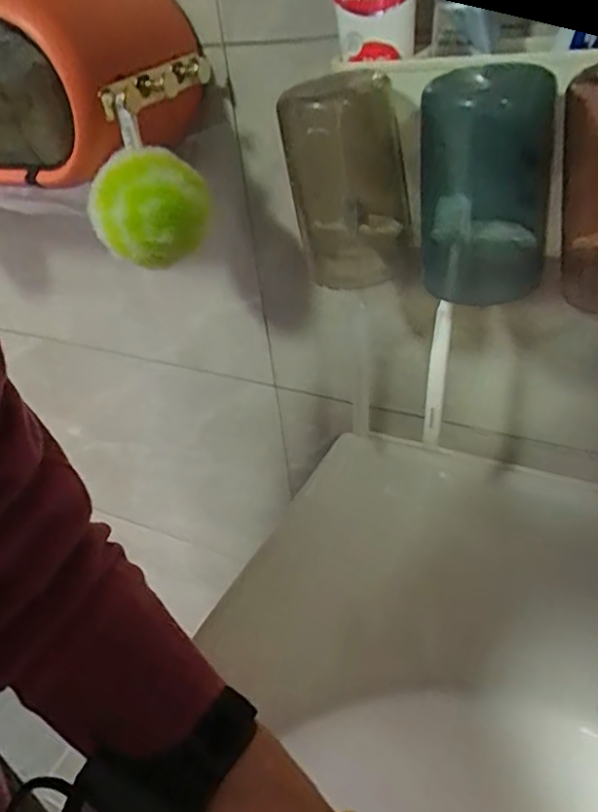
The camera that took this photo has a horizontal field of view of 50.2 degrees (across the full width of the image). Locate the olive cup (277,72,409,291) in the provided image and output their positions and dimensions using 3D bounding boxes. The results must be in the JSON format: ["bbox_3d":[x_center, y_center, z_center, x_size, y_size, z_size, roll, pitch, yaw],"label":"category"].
[{"bbox_3d":[0.030,-0.136,0.391,0.071,0.114,0.063,-2,35,9],"label":"olive cup"}]

